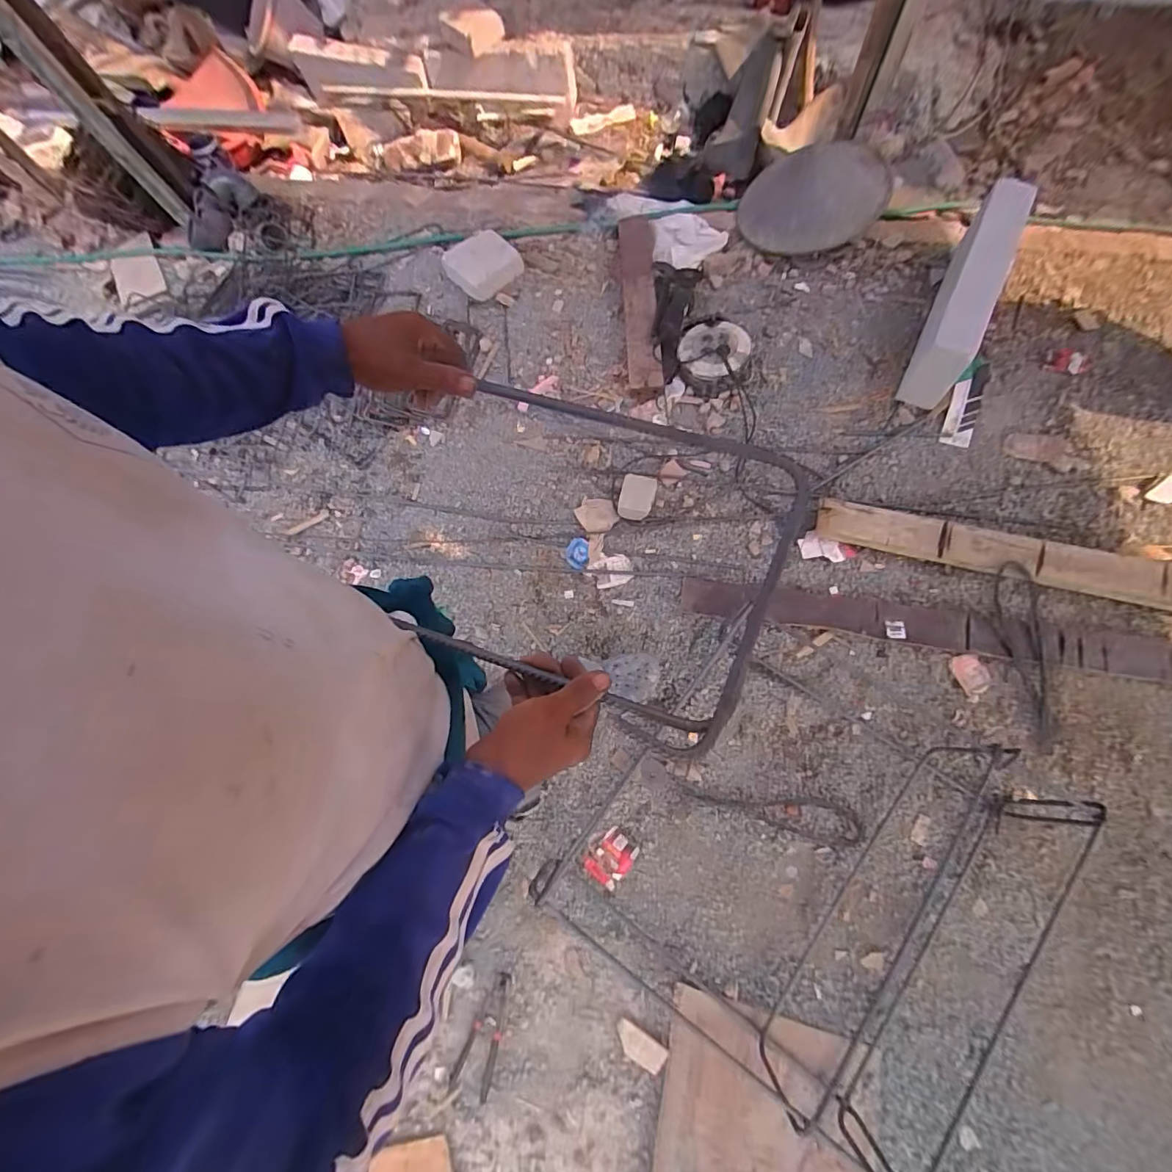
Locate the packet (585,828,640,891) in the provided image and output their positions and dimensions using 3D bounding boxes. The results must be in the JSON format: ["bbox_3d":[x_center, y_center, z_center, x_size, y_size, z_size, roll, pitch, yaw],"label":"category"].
[{"bbox_3d":[0.059,0.634,1.190,0.087,0.008,0.112,41,80,17],"label":"packet"}]

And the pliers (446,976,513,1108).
[{"bbox_3d":[-0.212,0.977,1.114,0.084,0.017,0.234,20,75,12],"label":"pliers"}]

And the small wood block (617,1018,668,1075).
[{"bbox_3d":[0.113,0.970,1.074,0.105,0.013,0.057,26,76,14],"label":"small wood block"}]

